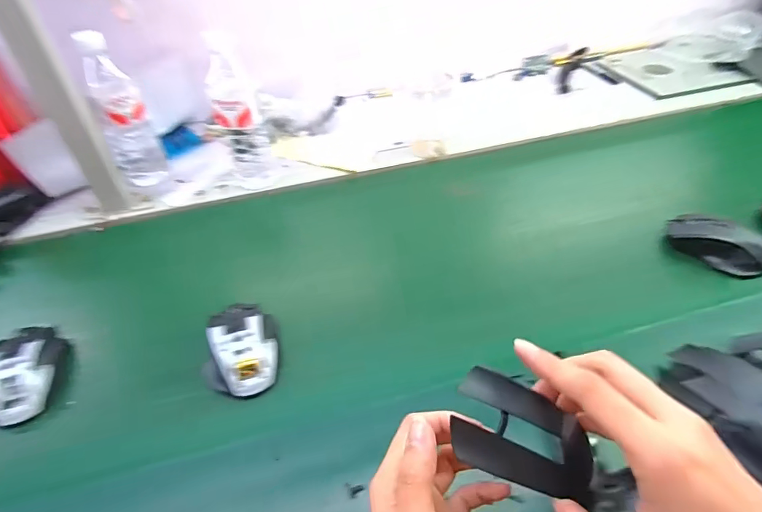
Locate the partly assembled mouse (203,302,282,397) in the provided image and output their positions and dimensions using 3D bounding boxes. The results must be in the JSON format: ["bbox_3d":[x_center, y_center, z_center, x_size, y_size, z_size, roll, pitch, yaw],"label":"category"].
[{"bbox_3d":[-0.147,0.096,0.489,0.075,0.046,0.108,-11,43,-8],"label":"partly assembled mouse"}]

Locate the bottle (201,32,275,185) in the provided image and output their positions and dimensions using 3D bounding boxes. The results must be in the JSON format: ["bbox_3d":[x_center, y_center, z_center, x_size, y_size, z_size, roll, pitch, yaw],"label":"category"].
[{"bbox_3d":[-0.203,-0.194,0.671,0.067,0.197,0.061,-12,44,-9],"label":"bottle"}]

